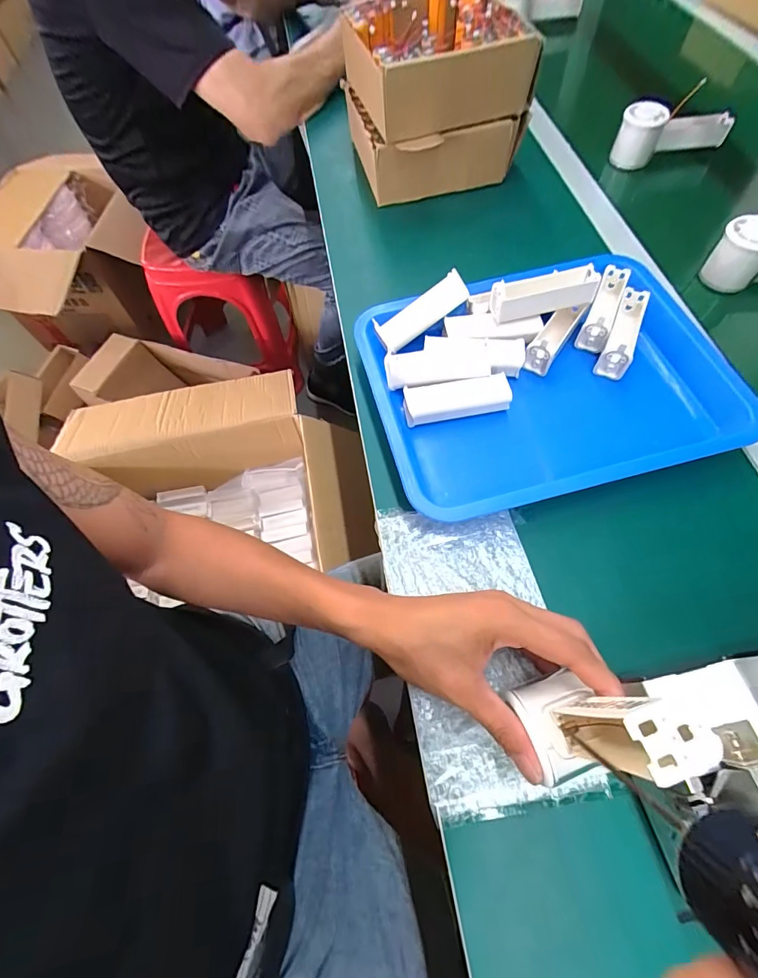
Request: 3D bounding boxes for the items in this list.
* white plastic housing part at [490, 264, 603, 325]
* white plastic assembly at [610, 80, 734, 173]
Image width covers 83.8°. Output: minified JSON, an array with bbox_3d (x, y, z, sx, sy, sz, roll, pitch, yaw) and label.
[{"bbox_3d":[0.168,-0.198,0.433,0.104,0.034,0.028,-13,64,-3],"label":"white plastic housing part"},{"bbox_3d":[0.419,-0.516,0.611,0.164,0.064,0.048,-13,64,-3],"label":"white plastic assembly"}]

